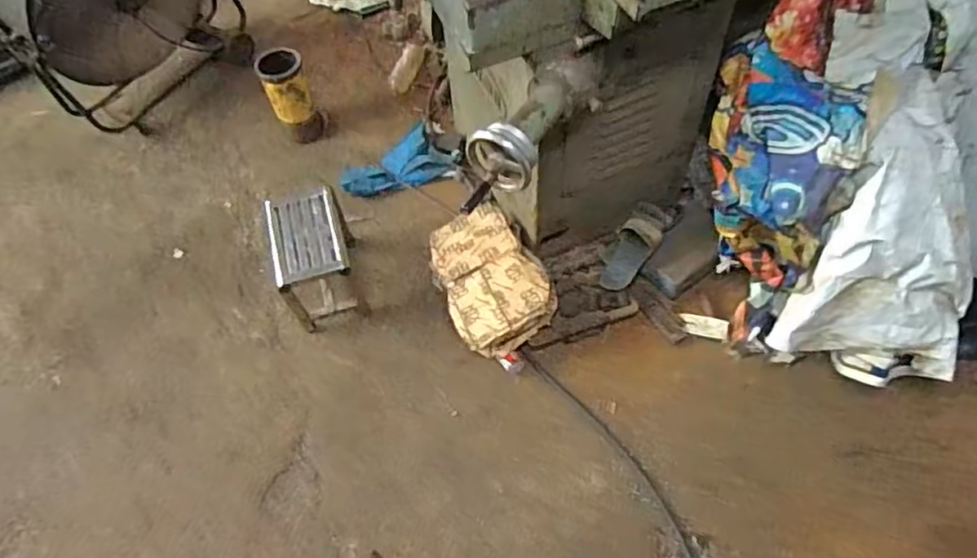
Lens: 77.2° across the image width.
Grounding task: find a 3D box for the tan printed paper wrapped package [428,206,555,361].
[{"bbox_3d":[-0.010,-0.008,1.690,0.261,0.176,0.436,-22,59,-8],"label":"tan printed paper wrapped package"}]

